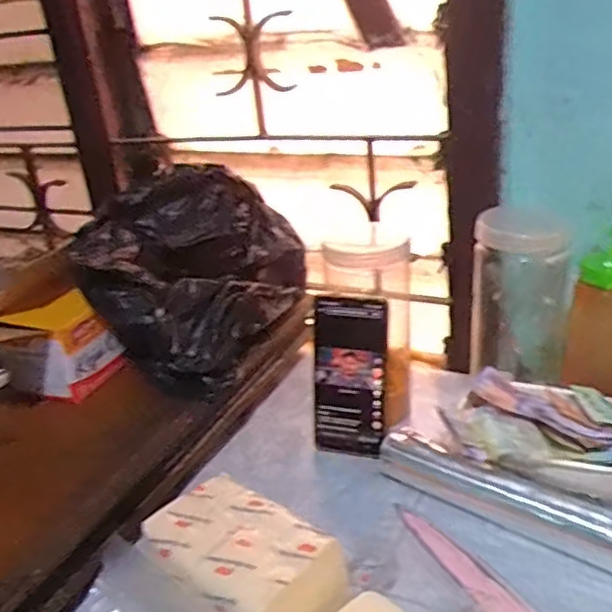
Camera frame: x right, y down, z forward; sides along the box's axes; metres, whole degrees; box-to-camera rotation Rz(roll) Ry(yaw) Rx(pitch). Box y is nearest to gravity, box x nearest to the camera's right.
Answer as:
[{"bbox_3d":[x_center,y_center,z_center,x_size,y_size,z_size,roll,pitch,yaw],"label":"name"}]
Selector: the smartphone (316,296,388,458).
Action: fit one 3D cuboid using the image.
[{"bbox_3d":[0.045,0.073,0.662,0.066,0.162,0.015,4,16,15],"label":"smartphone"}]

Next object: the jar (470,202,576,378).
[{"bbox_3d":[0.227,-0.003,0.693,0.097,0.178,0.084,3,27,20],"label":"jar"}]

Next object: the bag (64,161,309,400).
[{"bbox_3d":[-0.116,-0.043,0.727,0.155,0.170,0.264,9,29,30],"label":"bag"}]

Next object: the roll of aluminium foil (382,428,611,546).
[{"bbox_3d":[0.203,0.171,0.558,0.303,0.047,0.051,14,32,37],"label":"roll of aluminium foil"}]

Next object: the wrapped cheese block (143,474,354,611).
[{"bbox_3d":[-0.046,0.205,0.500,0.138,0.077,0.094,15,32,38],"label":"wrapped cheese block"}]

